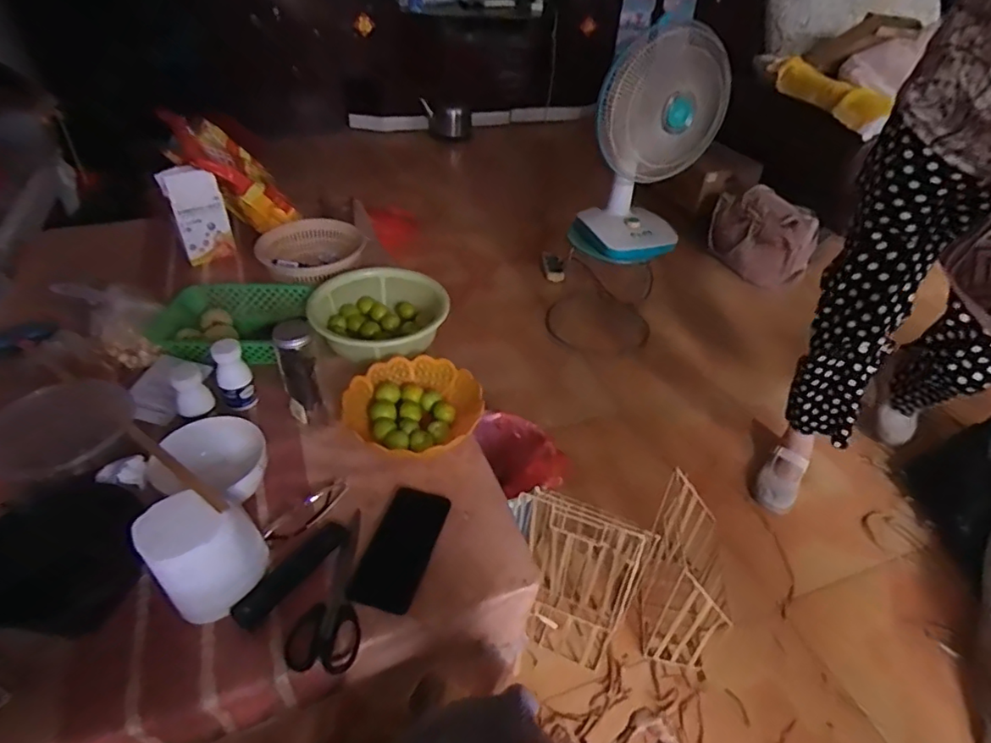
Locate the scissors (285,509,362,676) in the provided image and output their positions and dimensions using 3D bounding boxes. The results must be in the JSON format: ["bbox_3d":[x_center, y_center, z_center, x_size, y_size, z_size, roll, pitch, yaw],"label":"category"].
[{"bbox_3d":[-0.193,0.249,0.659,0.073,0.018,0.194,-2,40,-8],"label":"scissors"}]

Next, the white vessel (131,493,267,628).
[{"bbox_3d":[-0.309,0.194,0.608,0.106,0.124,0.075,-21,46,-27],"label":"white vessel"}]

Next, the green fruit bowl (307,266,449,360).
[{"bbox_3d":[-0.197,-0.095,1.012,0.228,0.083,0.221,-1,42,1],"label":"green fruit bowl"}]

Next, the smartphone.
[{"bbox_3d":[-0.116,0.217,0.697,0.076,0.013,0.157,14,41,11],"label":"smartphone"}]

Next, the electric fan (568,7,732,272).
[{"bbox_3d":[0.378,-0.565,1.453,0.314,0.555,0.220,-16,44,-22],"label":"electric fan"}]

